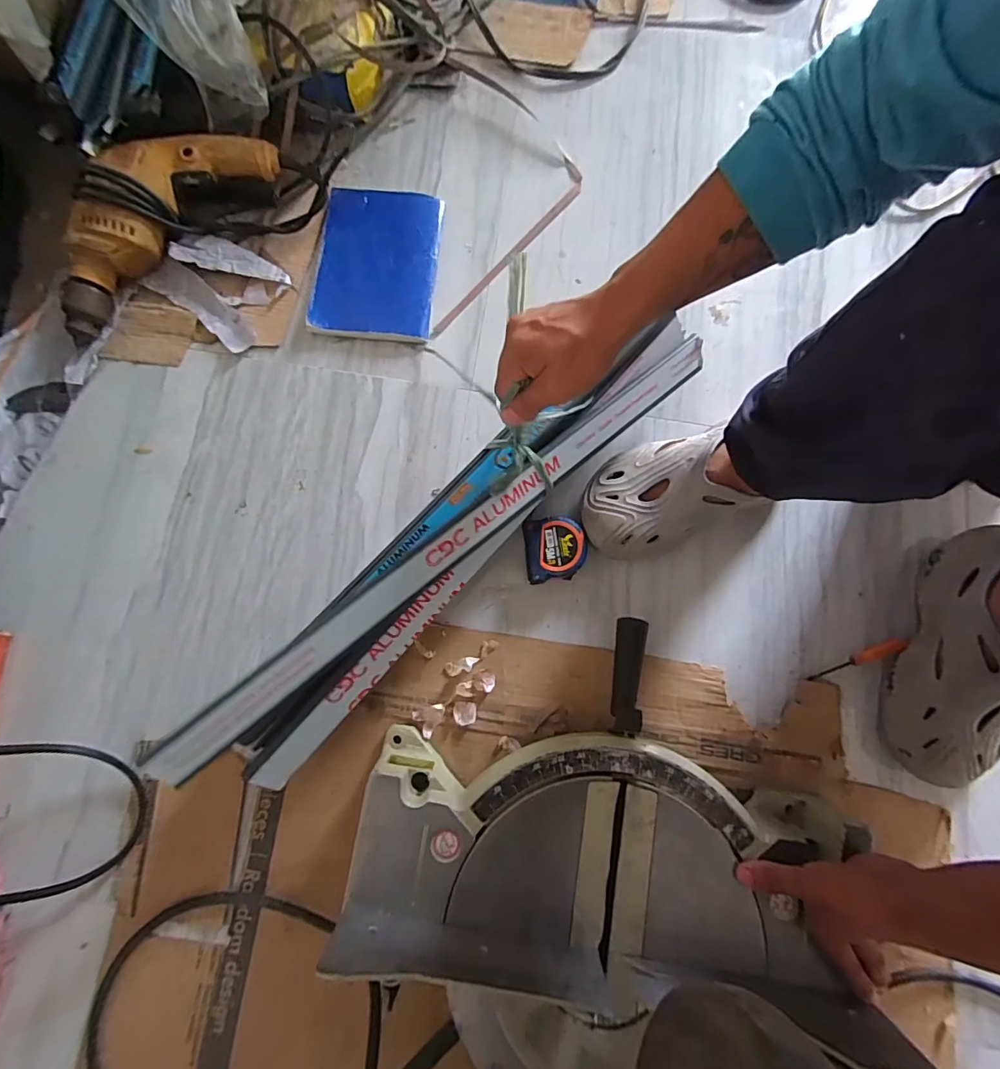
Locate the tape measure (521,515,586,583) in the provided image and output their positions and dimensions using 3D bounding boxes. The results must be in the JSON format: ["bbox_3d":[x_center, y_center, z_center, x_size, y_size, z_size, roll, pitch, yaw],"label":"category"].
[{"bbox_3d":[0.059,0.015,0.533,0.065,0.040,0.075,-4,80,-2],"label":"tape measure"}]

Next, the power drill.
[{"bbox_3d":[-0.407,-0.375,0.571,0.314,0.072,0.106,-44,84,-8],"label":"power drill"}]

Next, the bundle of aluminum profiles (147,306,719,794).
[{"bbox_3d":[-0.026,-0.009,0.463,0.605,0.098,0.083,-43,84,-12],"label":"bundle of aluminum profiles"}]

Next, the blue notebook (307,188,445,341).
[{"bbox_3d":[-0.149,-0.333,0.598,0.144,0.014,0.194,5,80,-1],"label":"blue notebook"}]

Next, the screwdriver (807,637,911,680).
[{"bbox_3d":[0.390,0.137,0.530,0.112,0.012,0.015,-22,81,-5],"label":"screwdriver"}]

